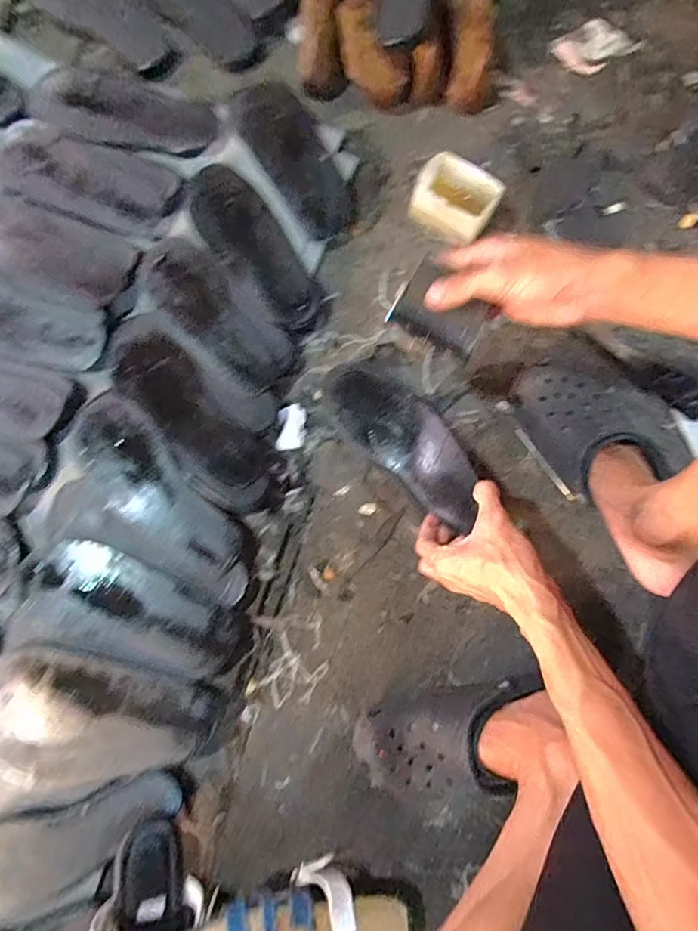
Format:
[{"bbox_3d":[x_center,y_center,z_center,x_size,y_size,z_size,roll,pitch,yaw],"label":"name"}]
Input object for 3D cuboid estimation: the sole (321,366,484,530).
[{"bbox_3d":[0.065,-0.033,0.550,0.089,0.039,0.231,-41,68,-6],"label":"sole"}]

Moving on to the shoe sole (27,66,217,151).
[{"bbox_3d":[-0.311,-0.498,0.664,0.258,0.017,0.108,12,80,3],"label":"shoe sole"}]

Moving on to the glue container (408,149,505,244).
[{"bbox_3d":[0.139,-0.346,0.621,0.106,0.061,0.075,32,82,6],"label":"glue container"}]

